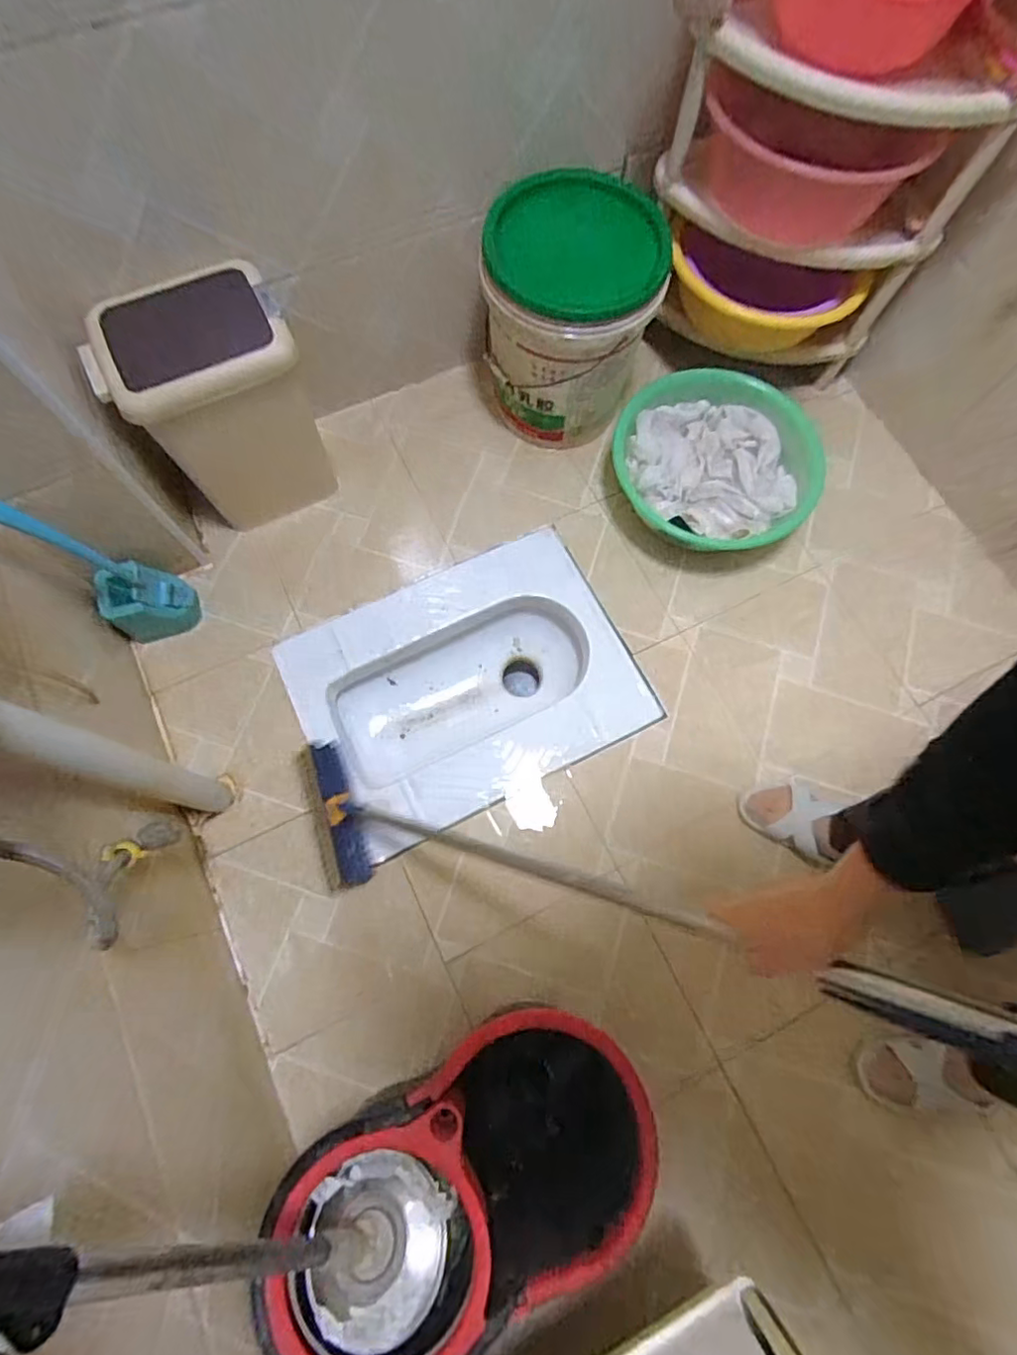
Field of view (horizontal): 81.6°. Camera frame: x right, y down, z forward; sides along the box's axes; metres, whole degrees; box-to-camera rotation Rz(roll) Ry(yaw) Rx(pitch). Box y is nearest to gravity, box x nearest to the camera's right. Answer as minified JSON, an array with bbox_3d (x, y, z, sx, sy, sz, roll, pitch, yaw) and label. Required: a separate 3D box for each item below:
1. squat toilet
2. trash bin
[{"bbox_3d":[-0.072,0.023,1.084,0.558,0.161,0.419,-25,75,-9],"label":"squat toilet"},{"bbox_3d":[-0.425,-0.404,0.936,0.268,0.363,0.158,-30,75,-10],"label":"trash bin"}]

